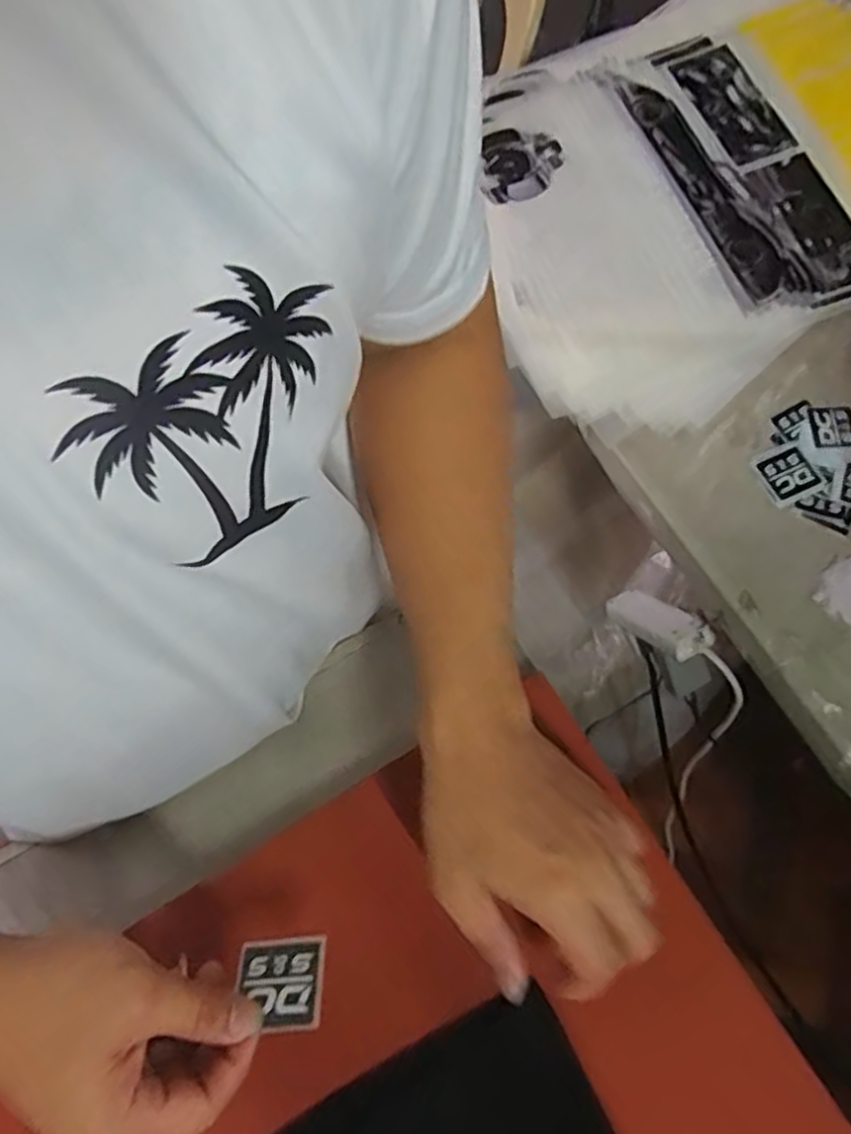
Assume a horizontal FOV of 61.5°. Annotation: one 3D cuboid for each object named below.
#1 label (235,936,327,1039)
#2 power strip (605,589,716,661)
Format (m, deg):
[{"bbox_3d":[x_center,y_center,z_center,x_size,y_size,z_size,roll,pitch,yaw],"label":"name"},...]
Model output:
[{"bbox_3d":[-0.070,0.200,0.344,0.042,0.005,0.041,-6,41,3],"label":"label"},{"bbox_3d":[0.218,0.053,0.683,0.037,0.132,0.023,-36,114,-9],"label":"power strip"}]

